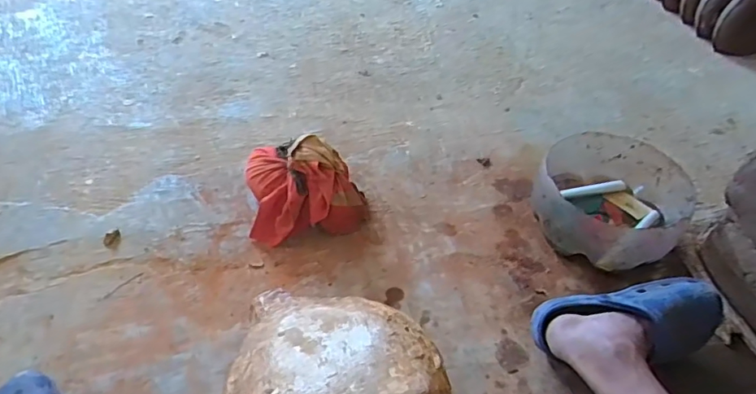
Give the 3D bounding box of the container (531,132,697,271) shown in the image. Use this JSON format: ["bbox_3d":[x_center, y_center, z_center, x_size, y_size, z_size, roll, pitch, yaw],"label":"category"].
[{"bbox_3d":[0.396,0.016,0.895,0.231,0.135,0.245,3,46,-3],"label":"container"}]

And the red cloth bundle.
[{"bbox_3d":[-0.124,-0.028,0.902,0.207,0.130,0.173,-5,47,-10],"label":"red cloth bundle"}]

